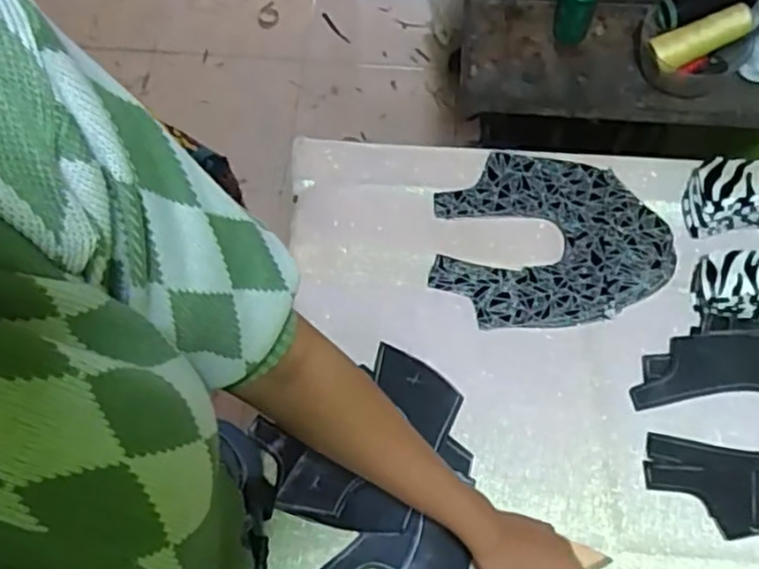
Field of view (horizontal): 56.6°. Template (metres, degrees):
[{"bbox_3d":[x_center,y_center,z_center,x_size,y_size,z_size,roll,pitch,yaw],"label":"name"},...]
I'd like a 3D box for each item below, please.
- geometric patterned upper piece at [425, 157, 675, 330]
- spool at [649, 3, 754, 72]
[{"bbox_3d":[0.181,-0.045,0.743,0.238,0.044,0.184,5,65,3],"label":"geometric patterned upper piece"},{"bbox_3d":[0.372,-0.286,0.818,0.114,0.034,0.038,-22,66,7],"label":"spool"}]

